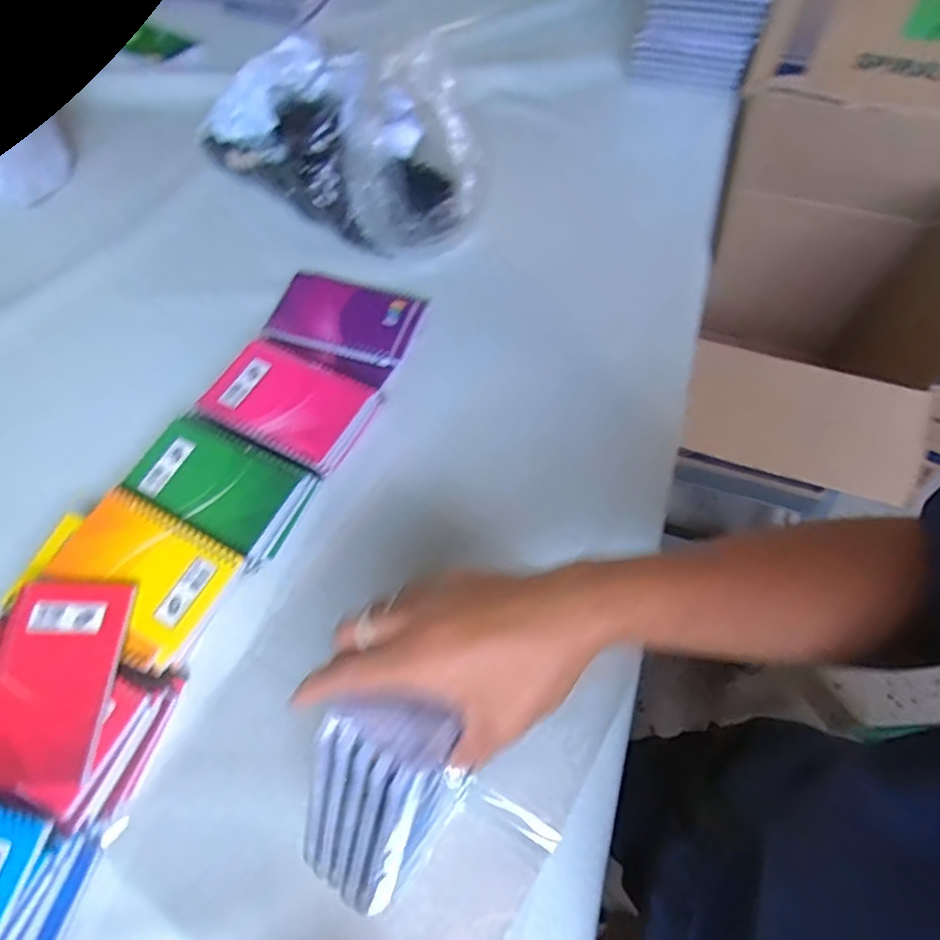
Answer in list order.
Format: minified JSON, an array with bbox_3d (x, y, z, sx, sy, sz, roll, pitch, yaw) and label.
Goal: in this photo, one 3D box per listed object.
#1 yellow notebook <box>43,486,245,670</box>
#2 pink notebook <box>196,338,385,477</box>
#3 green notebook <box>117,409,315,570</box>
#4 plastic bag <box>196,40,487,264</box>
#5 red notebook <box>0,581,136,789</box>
[{"bbox_3d":[-0.246,0.076,0.475,0.130,0.009,0.096,28,66,14],"label":"yellow notebook"},{"bbox_3d":[-0.159,-0.061,0.556,0.135,0.015,0.090,25,65,12],"label":"pink notebook"},{"bbox_3d":[-0.204,0.011,0.524,0.133,0.016,0.086,27,64,10],"label":"green notebook"},{"bbox_3d":[-0.126,-0.362,0.677,0.293,0.118,0.188,28,66,14],"label":"plastic bag"},{"bbox_3d":[-0.283,0.140,0.431,0.078,0.009,0.131,0,62,0],"label":"red notebook"}]

